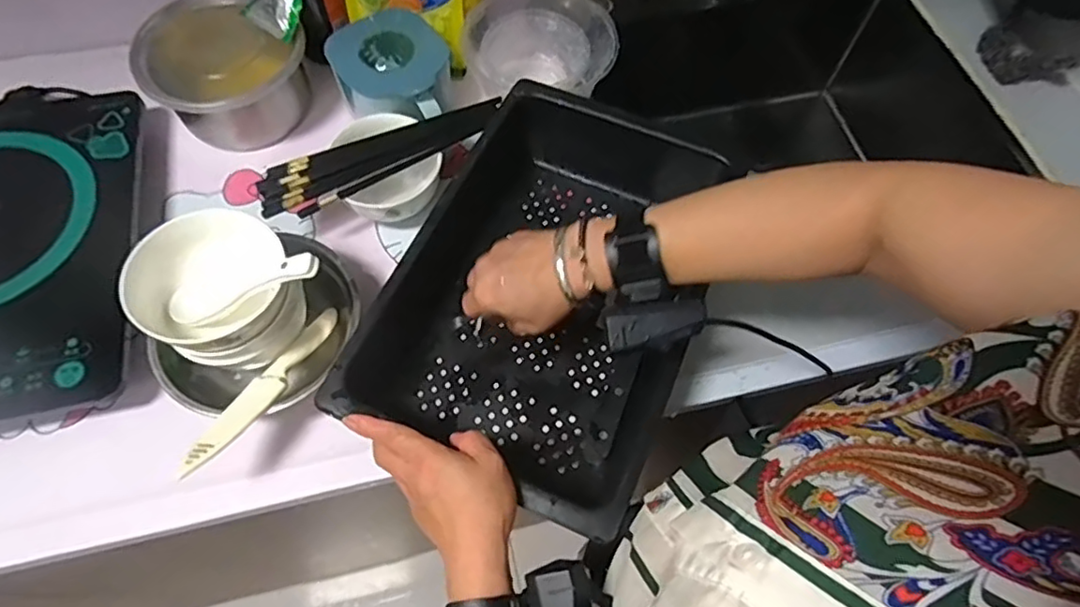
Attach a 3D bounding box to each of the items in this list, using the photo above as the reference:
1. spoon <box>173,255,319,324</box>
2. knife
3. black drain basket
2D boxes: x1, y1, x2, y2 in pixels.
[{"bbox_3d":[-0.229,-0.015,0.481,0.129,0.031,0.035,-16,63,19],"label":"spoon"},{"bbox_3d":[-0.220,0.065,0.503,0.028,0.010,0.182,23,45,8],"label":"knife"},{"bbox_3d":[0.008,-0.022,0.576,0.267,0.123,0.384,21,65,7],"label":"black drain basket"}]

